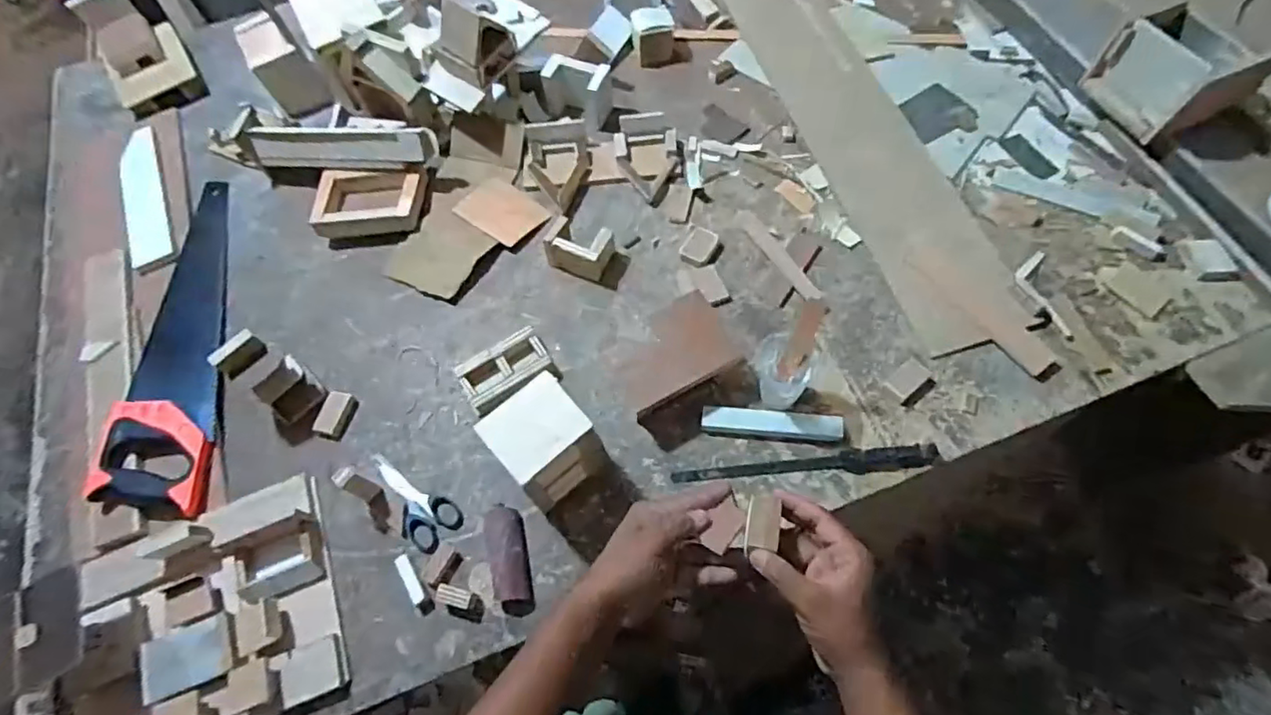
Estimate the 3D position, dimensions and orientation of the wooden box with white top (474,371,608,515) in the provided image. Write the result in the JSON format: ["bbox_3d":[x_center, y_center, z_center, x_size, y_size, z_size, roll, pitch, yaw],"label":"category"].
[{"bbox_3d":[-0.098,0.096,0.669,0.102,0.133,0.087,-41,68,-16],"label":"wooden box with white top"}]

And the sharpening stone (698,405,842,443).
[{"bbox_3d":[0.163,0.079,0.725,0.164,0.021,0.029,4,64,6],"label":"sharpening stone"}]

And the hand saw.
[{"bbox_3d":[-0.601,-0.046,0.813,0.114,0.035,0.508,-7,63,0],"label":"hand saw"}]

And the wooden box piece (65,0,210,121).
[{"bbox_3d":[-0.850,-0.522,1.040,0.137,0.055,0.245,-38,86,-15],"label":"wooden box piece"}]

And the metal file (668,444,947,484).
[{"bbox_3d":[0.200,0.125,0.714,0.309,0.016,0.023,-4,63,2],"label":"metal file"}]

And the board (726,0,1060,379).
[{"bbox_3d":[0.309,-0.435,0.965,0.157,0.029,1.033,-15,63,-4],"label":"board"}]

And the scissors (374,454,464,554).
[{"bbox_3d":[-0.270,0.171,0.719,0.141,0.008,0.059,32,69,18],"label":"scissors"}]

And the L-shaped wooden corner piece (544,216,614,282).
[{"bbox_3d":[-0.078,-0.153,0.827,0.085,0.056,0.061,17,66,12],"label":"L-shaped wooden corner piece"}]

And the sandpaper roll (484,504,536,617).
[{"bbox_3d":[-0.138,0.219,0.667,0.039,0.027,0.118,-16,64,-4],"label":"sandpaper roll"}]

